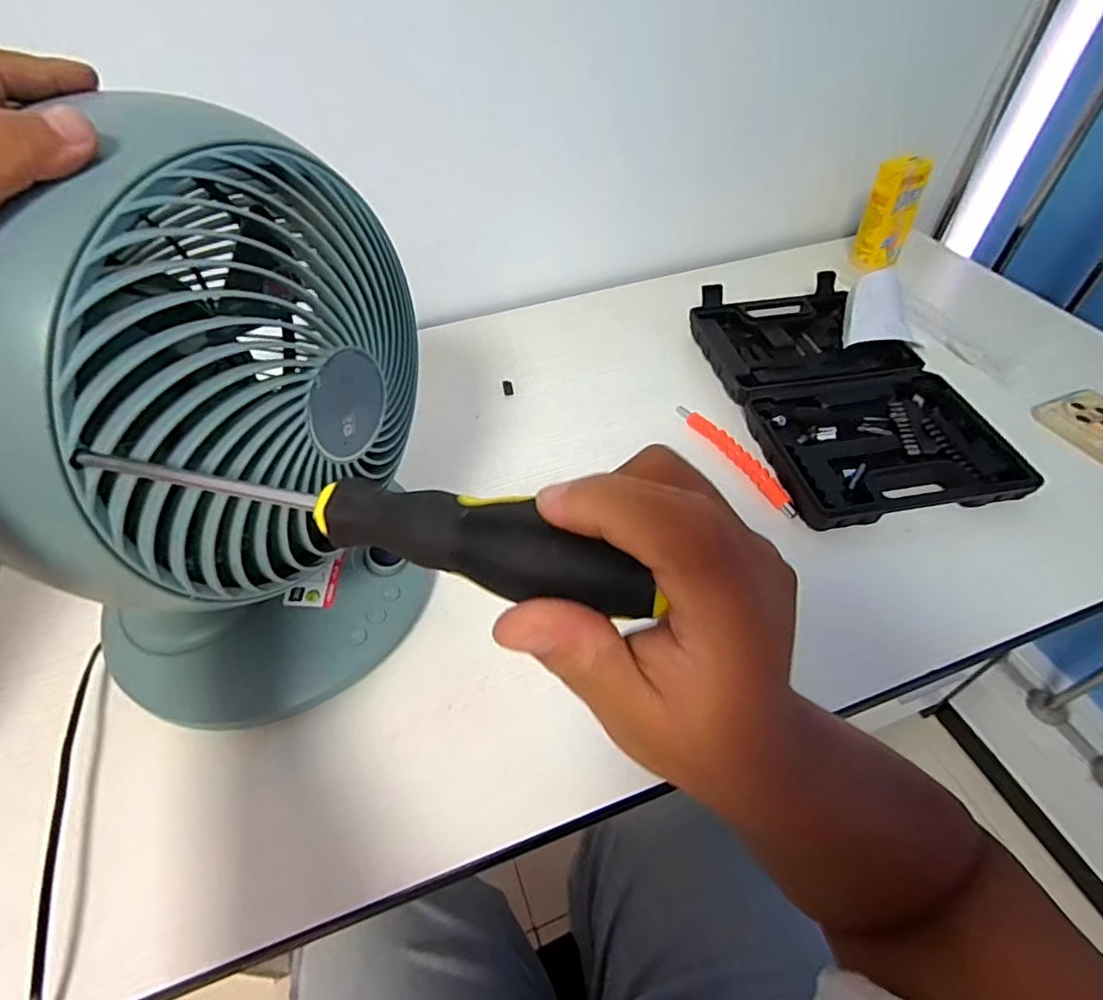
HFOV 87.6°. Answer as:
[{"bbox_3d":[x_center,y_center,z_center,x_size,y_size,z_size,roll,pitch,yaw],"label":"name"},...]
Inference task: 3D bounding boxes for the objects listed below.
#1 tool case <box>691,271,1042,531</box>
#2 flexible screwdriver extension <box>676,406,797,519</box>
[{"bbox_3d":[0.295,-0.117,0.604,0.215,0.033,0.350,-7,49,-6],"label":"tool case"},{"bbox_3d":[0.178,-0.045,0.558,0.014,0.015,0.164,-22,52,-18],"label":"flexible screwdriver extension"}]

